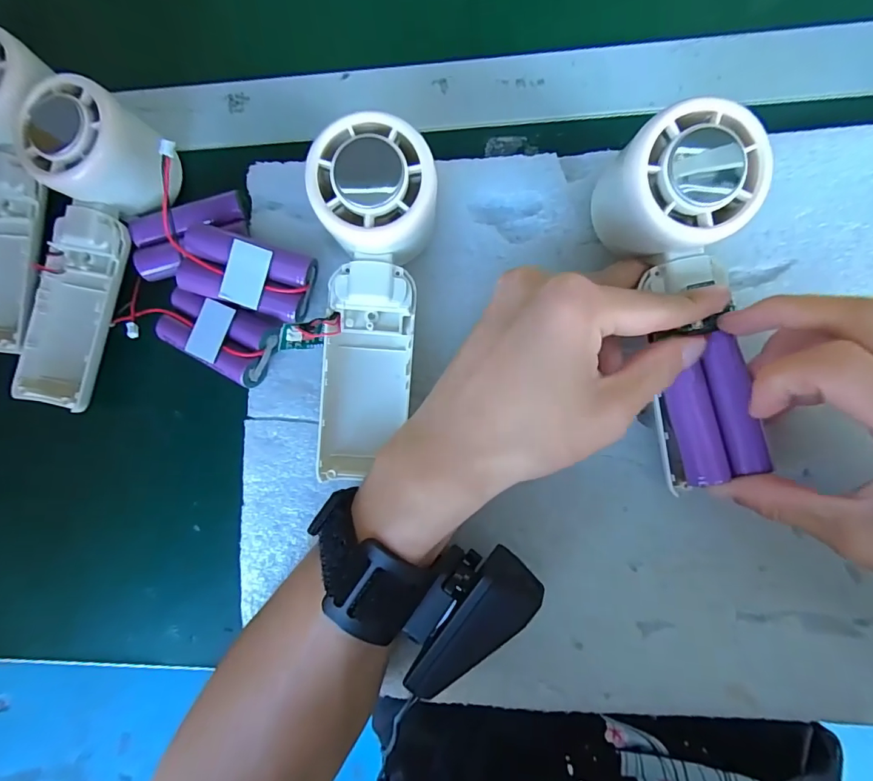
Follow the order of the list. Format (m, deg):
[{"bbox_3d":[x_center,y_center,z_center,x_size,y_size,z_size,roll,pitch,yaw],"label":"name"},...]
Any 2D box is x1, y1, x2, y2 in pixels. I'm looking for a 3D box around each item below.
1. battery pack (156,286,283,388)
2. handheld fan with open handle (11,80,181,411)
[{"bbox_3d":[-0.118,-0.032,0.249,0.067,0.018,0.035,28,88,7],"label":"battery pack"},{"bbox_3d":[-0.195,-0.073,0.244,0.056,0.044,0.163,17,87,7],"label":"handheld fan with open handle"}]

